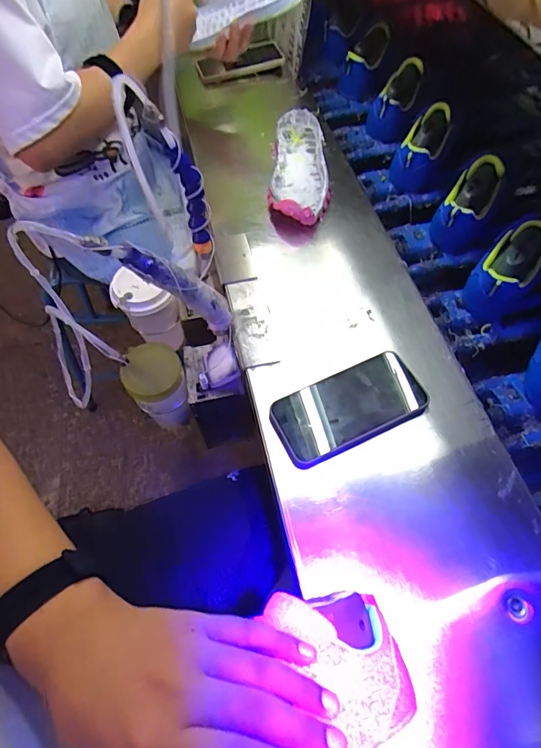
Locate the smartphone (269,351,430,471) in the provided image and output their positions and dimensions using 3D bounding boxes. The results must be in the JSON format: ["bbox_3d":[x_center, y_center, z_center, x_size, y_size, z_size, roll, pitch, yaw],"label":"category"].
[{"bbox_3d":[0.086,0.033,0.466,0.165,0.016,0.076,-24,59,-11],"label":"smartphone"}]

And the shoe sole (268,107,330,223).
[{"bbox_3d":[0.047,-0.313,0.668,0.084,0.047,0.241,3,58,5],"label":"shoe sole"}]

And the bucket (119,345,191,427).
[{"bbox_3d":[-0.148,0.019,0.582,0.071,0.107,0.073,-2,58,3],"label":"bucket"}]

